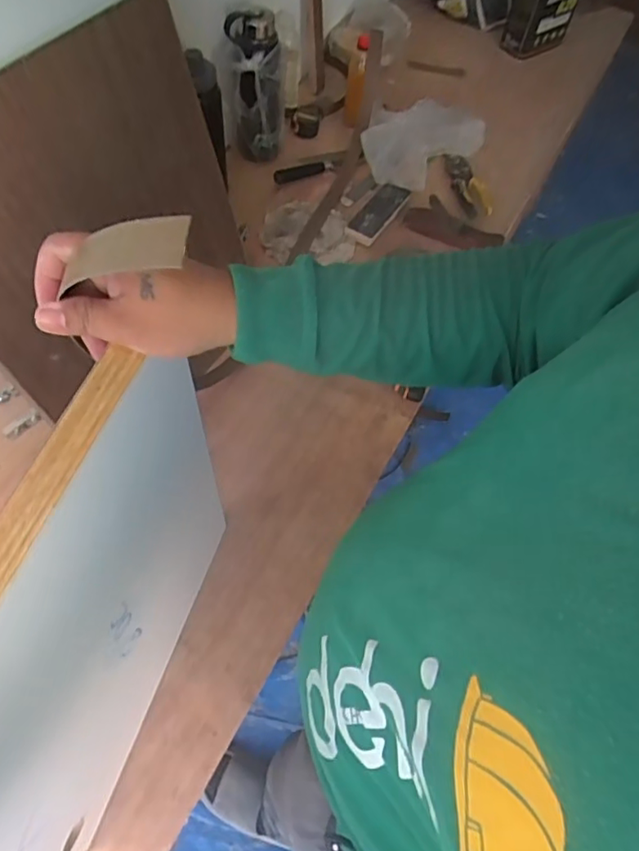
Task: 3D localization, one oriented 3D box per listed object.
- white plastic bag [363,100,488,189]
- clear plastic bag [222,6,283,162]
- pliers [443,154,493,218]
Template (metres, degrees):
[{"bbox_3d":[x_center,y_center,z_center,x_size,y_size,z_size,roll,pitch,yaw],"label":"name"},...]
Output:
[{"bbox_3d":[0.224,-0.597,1.180,0.288,0.073,0.146,-39,71,-22],"label":"white plastic bag"},{"bbox_3d":[-0.123,-0.632,1.068,0.110,0.249,0.082,0,61,-4],"label":"clear plastic bag"},{"bbox_3d":[0.308,-0.490,1.151,0.075,0.024,0.157,-11,63,-10],"label":"pliers"}]

